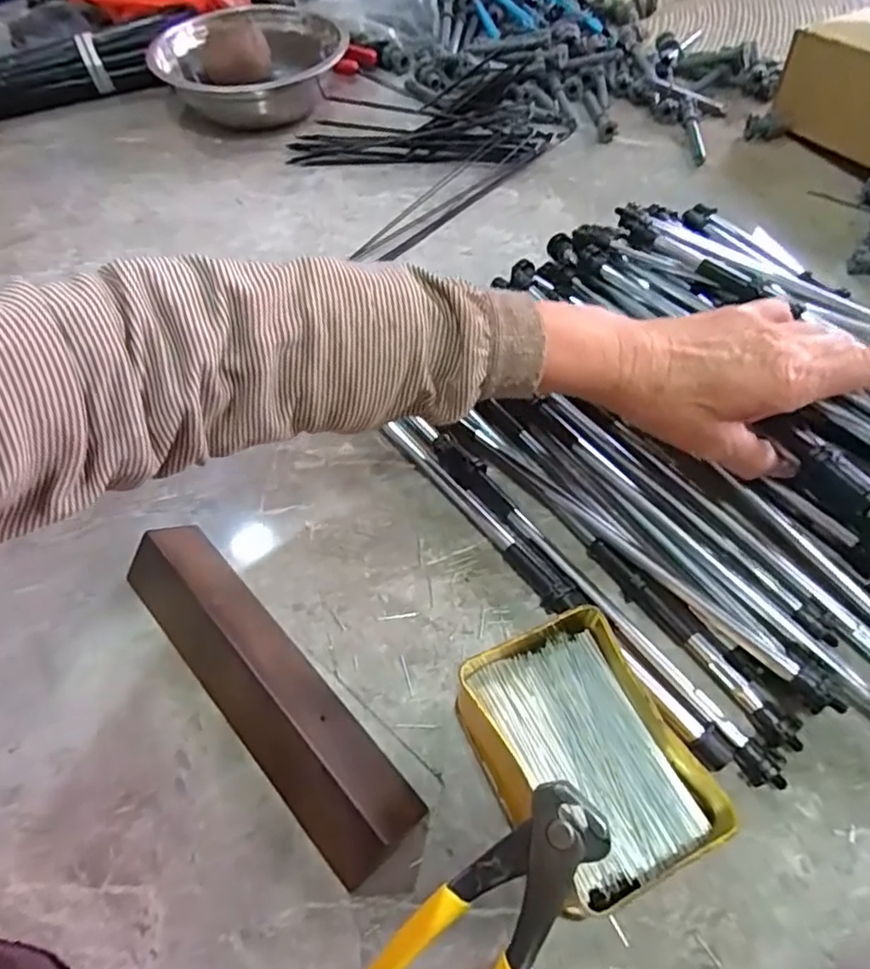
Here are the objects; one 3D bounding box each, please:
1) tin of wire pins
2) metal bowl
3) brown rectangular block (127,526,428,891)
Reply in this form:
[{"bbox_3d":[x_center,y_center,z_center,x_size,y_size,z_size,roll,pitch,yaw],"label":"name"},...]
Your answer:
[{"bbox_3d":[0.069,0.124,0.292,0.084,0.056,0.113,-24,59,-12],"label":"tin of wire pins"},{"bbox_3d":[-0.199,-0.452,0.683,0.190,0.059,0.191,-1,57,2],"label":"metal bowl"},{"bbox_3d":[-0.094,0.100,0.331,0.050,0.028,0.215,-39,63,-20],"label":"brown rectangular block"}]

